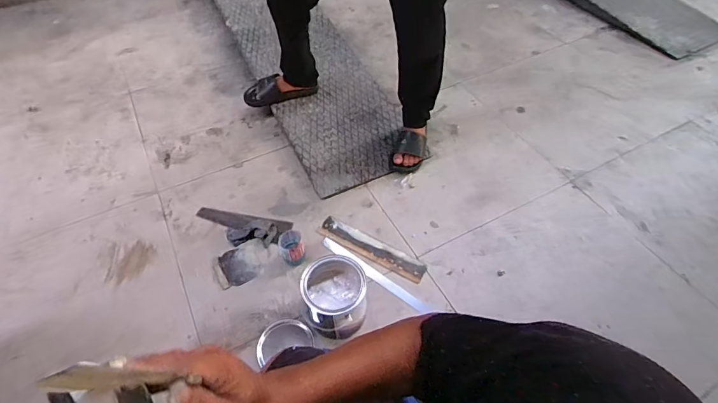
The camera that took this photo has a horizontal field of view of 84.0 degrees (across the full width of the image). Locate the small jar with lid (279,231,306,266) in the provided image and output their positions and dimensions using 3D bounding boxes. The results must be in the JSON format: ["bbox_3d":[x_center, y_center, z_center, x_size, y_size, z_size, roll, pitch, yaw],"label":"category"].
[{"bbox_3d":[-0.181,0.132,1.088,0.063,0.084,0.070,-18,55,-13],"label":"small jar with lid"}]

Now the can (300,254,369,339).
[{"bbox_3d":[-0.056,0.228,0.950,0.149,0.131,0.164,-10,53,-8],"label":"can"}]

